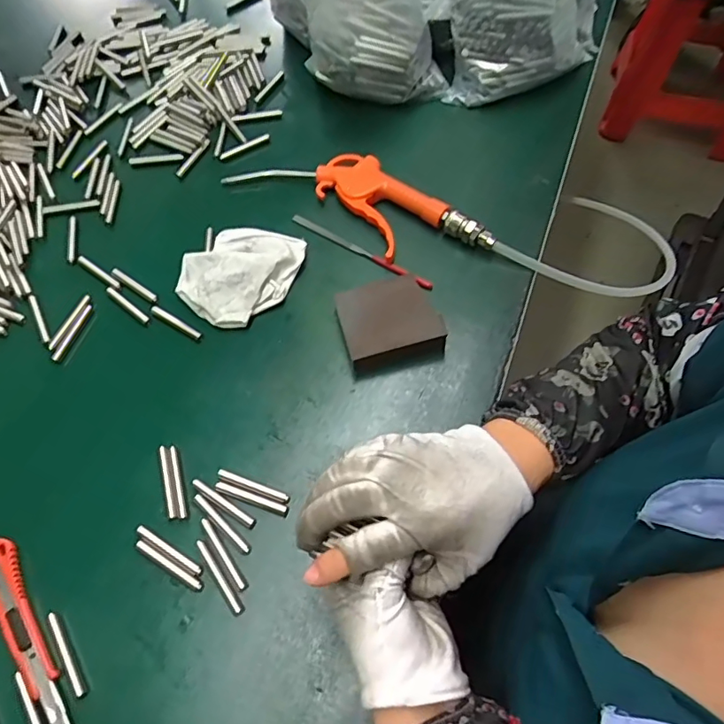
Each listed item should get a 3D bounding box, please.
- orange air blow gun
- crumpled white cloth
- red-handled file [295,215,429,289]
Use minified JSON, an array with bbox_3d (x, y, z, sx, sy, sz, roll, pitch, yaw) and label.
[{"bbox_3d":[-0.002,-0.160,0.512,0.261,0.021,0.085,32,68,17],"label":"orange air blow gun"},{"bbox_3d":[-0.109,-0.085,0.477,0.081,0.031,0.109,37,70,19],"label":"crumpled white cloth"},{"bbox_3d":[-0.002,-0.107,0.496,0.157,0.006,0.010,33,68,18],"label":"red-handled file"}]

